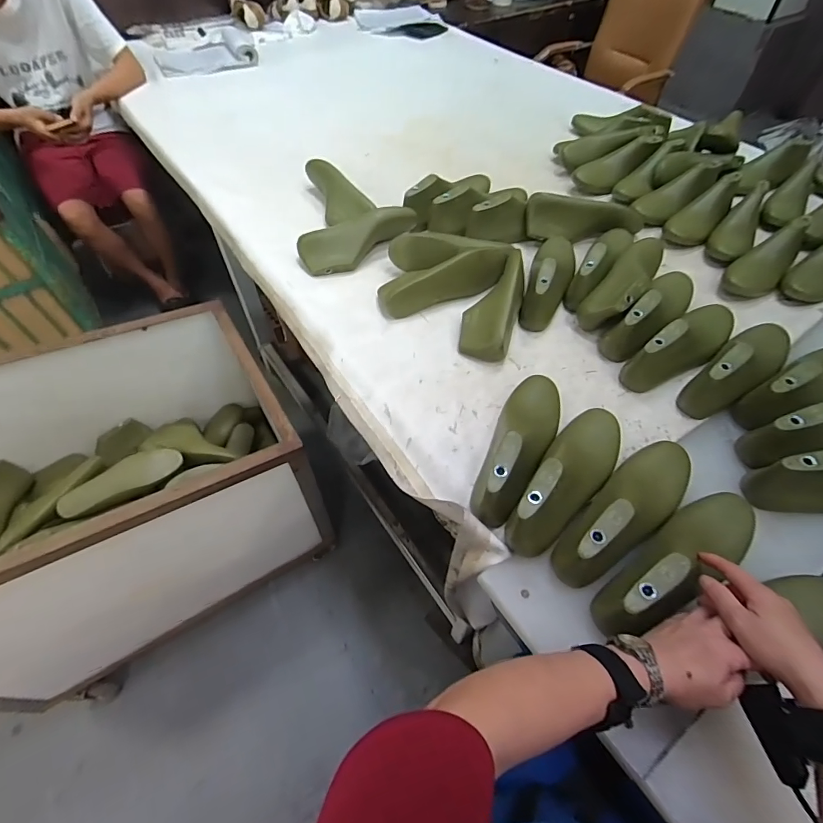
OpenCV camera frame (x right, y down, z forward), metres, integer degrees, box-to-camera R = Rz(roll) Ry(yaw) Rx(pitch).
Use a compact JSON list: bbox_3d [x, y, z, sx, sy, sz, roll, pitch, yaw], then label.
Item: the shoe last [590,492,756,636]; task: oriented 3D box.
[{"bbox_3d":[0.319,0.174,0.526,0.248,0.105,0.072,-19,55,-31],"label":"shoe last"}]

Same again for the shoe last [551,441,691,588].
[{"bbox_3d":[0.274,0.119,0.556,0.256,0.095,0.082,-36,62,-24],"label":"shoe last"}]

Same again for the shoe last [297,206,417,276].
[{"bbox_3d":[-0.101,-0.350,0.913,0.256,0.081,0.076,-25,58,-19],"label":"shoe last"}]

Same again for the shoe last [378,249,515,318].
[{"bbox_3d":[0.057,-0.256,0.836,0.244,0.075,0.082,-16,56,-13],"label":"shoe last"}]

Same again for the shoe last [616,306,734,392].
[{"bbox_3d":[0.458,-0.121,0.734,0.262,0.088,0.083,-33,61,-23],"label":"shoe last"}]

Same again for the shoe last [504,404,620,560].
[{"bbox_3d":[0.211,0.078,0.582,0.084,0.100,0.257,32,59,20],"label":"shoe last"}]

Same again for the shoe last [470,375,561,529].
[{"bbox_3d":[0.155,0.038,0.618,0.078,0.094,0.255,20,56,13],"label":"shoe last"}]

